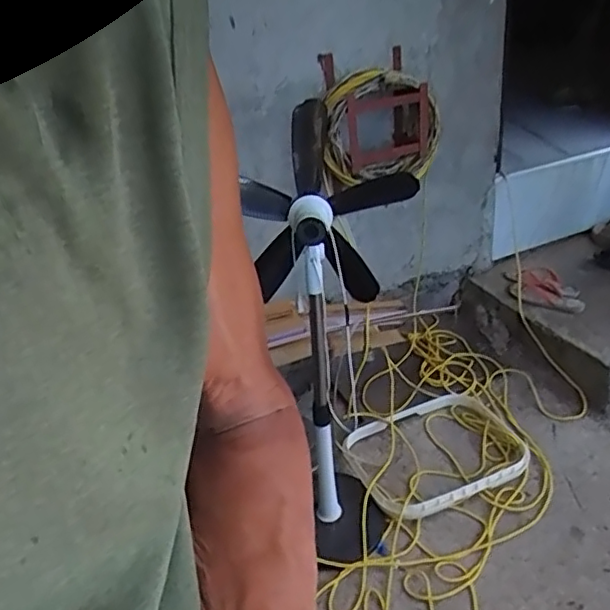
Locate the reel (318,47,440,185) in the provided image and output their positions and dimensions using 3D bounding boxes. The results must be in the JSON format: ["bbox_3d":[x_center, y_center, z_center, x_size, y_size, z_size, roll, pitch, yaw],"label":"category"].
[{"bbox_3d":[0.194,-0.487,1.602,0.314,0.282,0.222,-8,30,-2],"label":"reel"}]

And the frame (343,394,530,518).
[{"bbox_3d":[0.346,0.384,1.597,0.448,0.041,0.340,-18,32,-18],"label":"frame"}]

